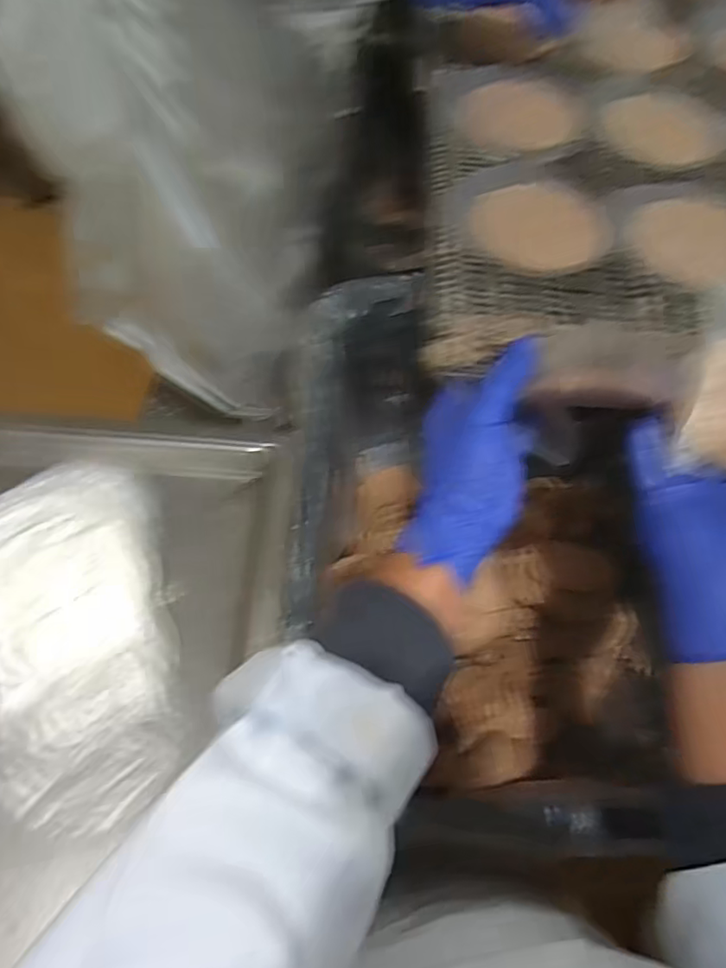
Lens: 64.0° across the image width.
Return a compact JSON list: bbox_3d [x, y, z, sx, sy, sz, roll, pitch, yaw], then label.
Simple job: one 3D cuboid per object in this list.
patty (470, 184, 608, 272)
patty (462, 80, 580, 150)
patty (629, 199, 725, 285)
[{"bbox_3d":[0.124,-0.182,0.408,0.091,0.008,0.080,33,61,15],"label":"patty"},{"bbox_3d":[0.130,-0.305,0.472,0.090,0.007,0.096,11,57,2],"label":"patty"},{"bbox_3d":[0.232,-0.170,0.403,0.085,0.011,0.076,38,62,18],"label":"patty"}]

